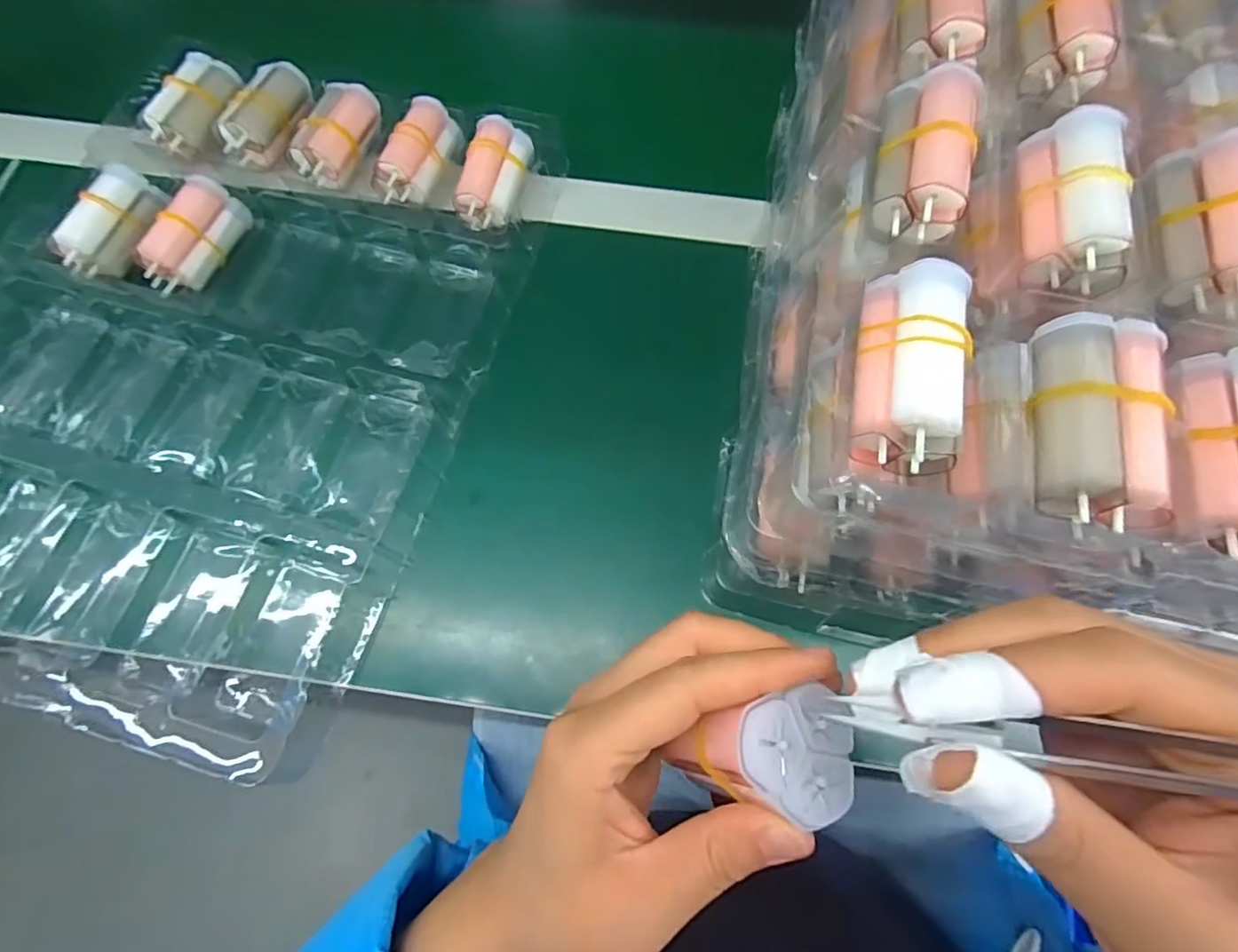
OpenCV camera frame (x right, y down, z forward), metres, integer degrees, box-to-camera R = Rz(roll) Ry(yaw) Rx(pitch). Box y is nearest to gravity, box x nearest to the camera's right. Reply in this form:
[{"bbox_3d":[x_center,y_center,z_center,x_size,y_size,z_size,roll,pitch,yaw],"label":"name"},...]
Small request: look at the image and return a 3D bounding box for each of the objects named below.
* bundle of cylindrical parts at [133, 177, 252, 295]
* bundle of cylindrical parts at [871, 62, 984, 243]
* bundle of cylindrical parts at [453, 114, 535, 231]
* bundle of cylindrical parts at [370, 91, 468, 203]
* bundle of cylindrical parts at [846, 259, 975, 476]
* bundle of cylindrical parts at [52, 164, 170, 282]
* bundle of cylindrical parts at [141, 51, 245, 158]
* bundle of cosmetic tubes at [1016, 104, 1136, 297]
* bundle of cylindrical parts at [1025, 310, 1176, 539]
[{"bbox_3d":[-0.248,-0.140,0.337,0.025,0.032,0.067,19,71,6],"label":"bundle of cylindrical parts"},{"bbox_3d":[0.118,-0.124,0.221,0.032,0.023,0.068,11,81,3],"label":"bundle of cylindrical parts"},{"bbox_3d":[-0.077,-0.187,0.354,0.031,0.024,0.070,16,80,6],"label":"bundle of cylindrical parts"},{"bbox_3d":[-0.126,-0.205,0.359,0.031,0.025,0.071,23,77,9],"label":"bundle of cylindrical parts"},{"bbox_3d":[0.095,-0.036,0.188,0.029,0.020,0.070,10,77,3],"label":"bundle of cylindrical parts"},{"bbox_3d":[-0.297,-0.148,0.336,0.023,0.028,0.066,25,83,10],"label":"bundle of cylindrical parts"},{"bbox_3d":[-0.273,-0.239,0.366,0.038,0.023,0.068,20,78,8],"label":"bundle of cylindrical parts"},{"bbox_3d":[0.170,-0.104,0.216,0.029,0.026,0.070,5,80,0],"label":"bundle of cosmetic tubes"},{"bbox_3d":[0.150,-0.018,0.181,0.032,0.017,0.068,8,76,2],"label":"bundle of cylindrical parts"}]

